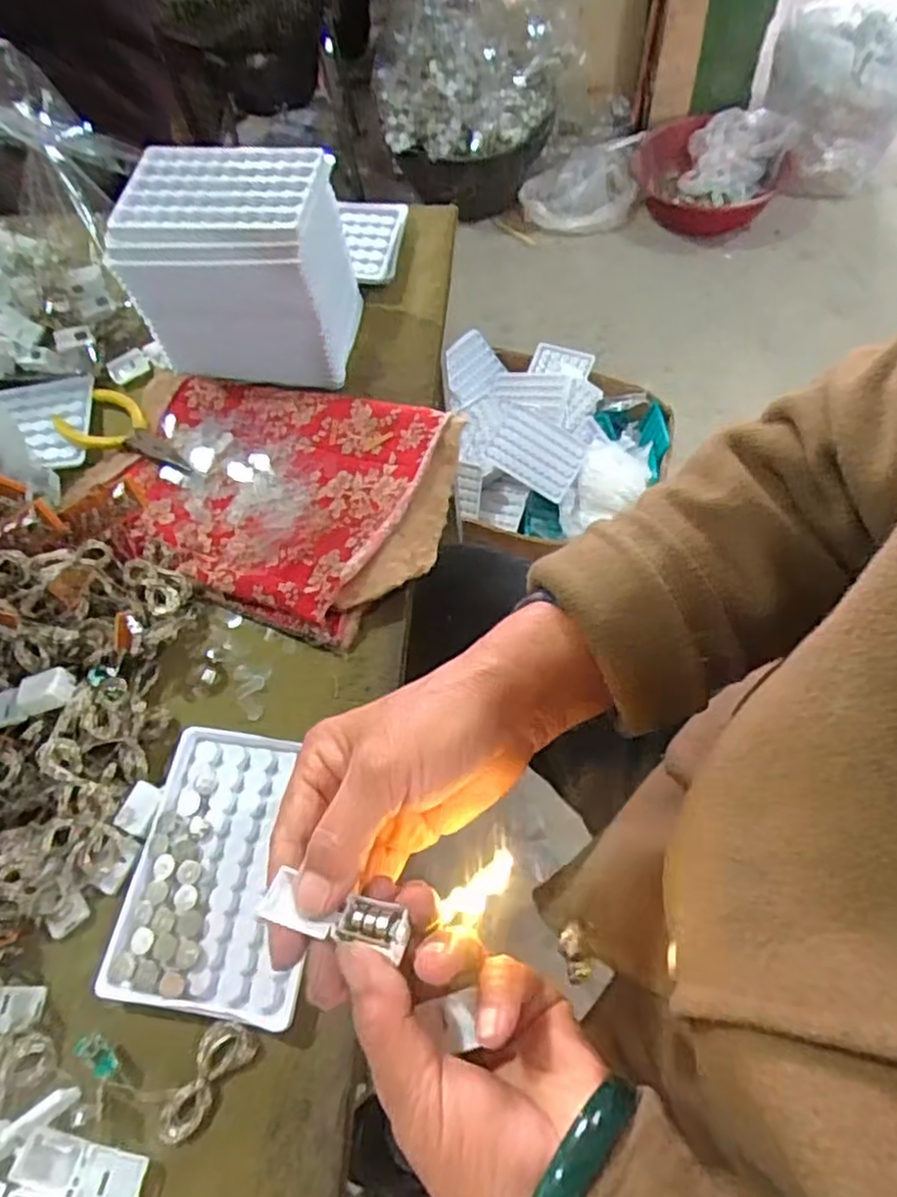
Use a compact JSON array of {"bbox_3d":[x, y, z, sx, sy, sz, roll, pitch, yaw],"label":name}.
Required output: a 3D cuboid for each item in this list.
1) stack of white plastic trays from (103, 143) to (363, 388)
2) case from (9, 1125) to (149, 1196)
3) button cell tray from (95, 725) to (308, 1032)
[{"bbox_3d":[-0.137,-0.226,0.470,0.129,0.107,0.097,7,62,7],"label":"stack of white plastic trays"},{"bbox_3d":[-0.153,0.239,0.287,0.053,0.012,0.020,11,63,9],"label":"case"},{"bbox_3d":[-0.109,0.132,0.341,0.090,0.008,0.128,6,62,6],"label":"button cell tray"}]

